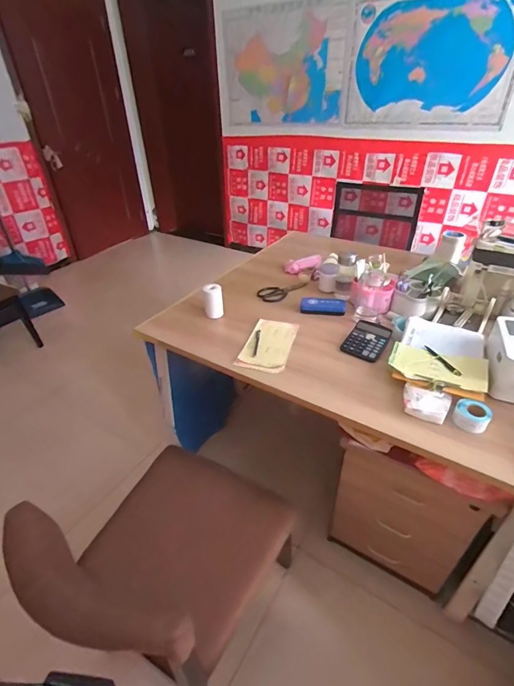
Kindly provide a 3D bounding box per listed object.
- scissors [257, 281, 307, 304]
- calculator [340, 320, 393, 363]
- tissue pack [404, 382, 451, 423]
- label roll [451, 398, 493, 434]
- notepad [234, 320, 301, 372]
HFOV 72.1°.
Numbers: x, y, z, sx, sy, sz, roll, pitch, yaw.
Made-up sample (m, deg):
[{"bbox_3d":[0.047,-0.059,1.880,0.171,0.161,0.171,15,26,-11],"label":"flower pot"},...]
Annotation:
[{"bbox_3d":[0.109,-0.213,1.415,0.219,0.012,0.099,-22,41,-26],"label":"scissors"},{"bbox_3d":[0.349,-0.011,1.108,0.124,0.040,0.161,22,42,29],"label":"calculator"},{"bbox_3d":[0.419,0.149,0.877,0.106,0.038,0.087,18,40,25],"label":"tissue pack"},{"bbox_3d":[0.515,0.173,0.847,0.073,0.049,0.067,-1,36,1],"label":"label roll"},{"bbox_3d":[0.040,-0.001,1.132,0.145,0.013,0.272,9,37,14],"label":"notepad"}]

